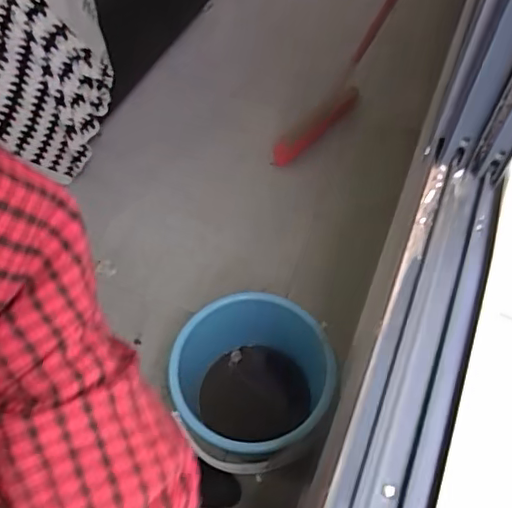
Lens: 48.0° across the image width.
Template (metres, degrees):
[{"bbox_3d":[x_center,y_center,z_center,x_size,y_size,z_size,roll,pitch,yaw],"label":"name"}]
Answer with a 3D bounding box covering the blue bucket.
[{"bbox_3d":[-0.002,0.289,1.215,0.316,0.307,0.293,-1,60,1],"label":"blue bucket"}]

